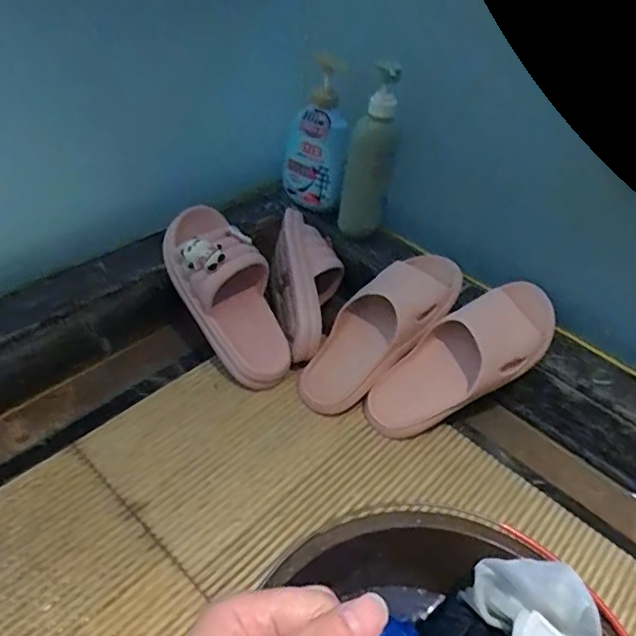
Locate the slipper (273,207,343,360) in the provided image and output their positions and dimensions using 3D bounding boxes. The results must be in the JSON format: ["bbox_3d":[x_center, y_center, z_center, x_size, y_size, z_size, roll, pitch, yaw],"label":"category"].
[{"bbox_3d":[-0.012,-0.047,0.800,0.097,0.094,0.233,0,62,-8],"label":"slipper"}]

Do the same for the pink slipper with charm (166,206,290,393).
[{"bbox_3d":[-0.111,-0.026,0.725,0.097,0.076,0.242,-28,95,-33],"label":"pink slipper with charm"}]

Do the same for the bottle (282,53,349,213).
[{"bbox_3d":[-0.002,-0.261,0.830,0.082,0.199,0.061,4,42,-5],"label":"bottle"}]

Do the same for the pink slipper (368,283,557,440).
[{"bbox_3d":[0.173,0.052,0.698,0.258,0.064,0.094,-37,50,4],"label":"pink slipper"}]

